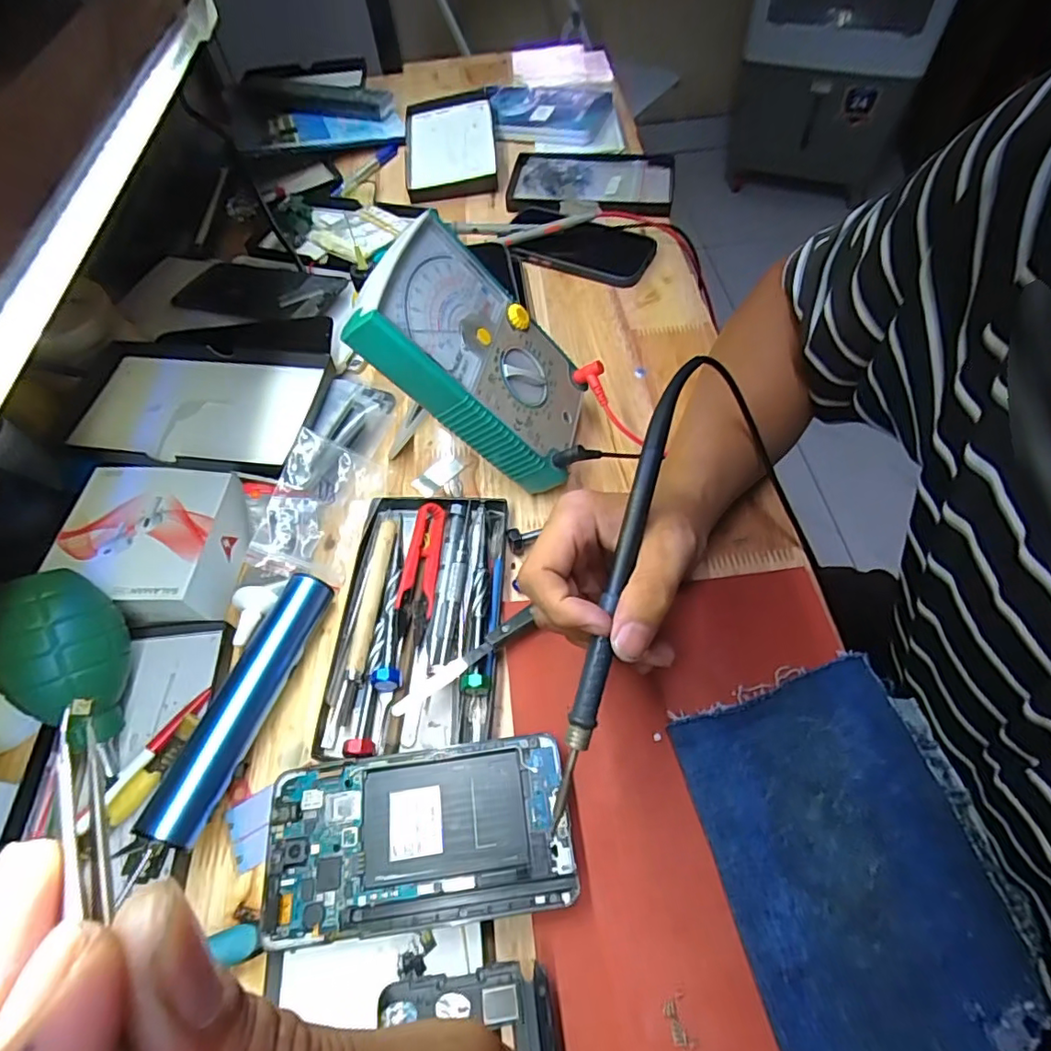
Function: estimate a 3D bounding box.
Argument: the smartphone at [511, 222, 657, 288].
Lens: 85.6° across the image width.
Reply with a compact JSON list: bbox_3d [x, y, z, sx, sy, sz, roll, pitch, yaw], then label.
[{"bbox_3d":[0.059,-0.268,0.539,0.121,0.016,0.065,18,61,14],"label":"smartphone"}]

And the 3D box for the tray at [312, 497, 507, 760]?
[{"bbox_3d":[-0.067,0.053,0.356,0.100,0.026,0.168,0,58,4],"label":"tray"}]

